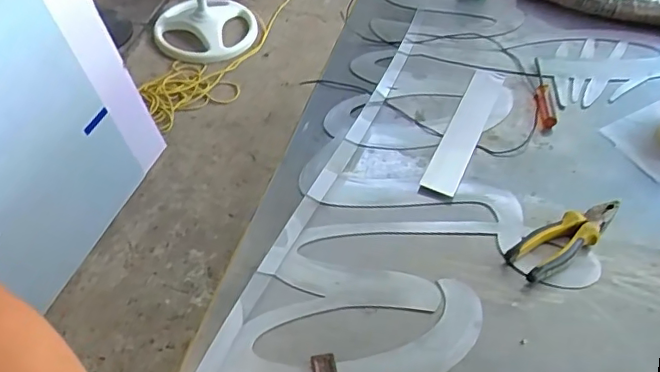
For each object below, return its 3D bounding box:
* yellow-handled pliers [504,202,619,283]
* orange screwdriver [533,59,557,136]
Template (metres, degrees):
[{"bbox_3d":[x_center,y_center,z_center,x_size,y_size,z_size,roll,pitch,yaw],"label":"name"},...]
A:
[{"bbox_3d":[0.313,0.065,0.751,0.181,0.024,0.053,-26,54,-23],"label":"yellow-handled pliers"},{"bbox_3d":[0.369,-0.168,0.989,0.025,0.023,0.196,7,48,4],"label":"orange screwdriver"}]

